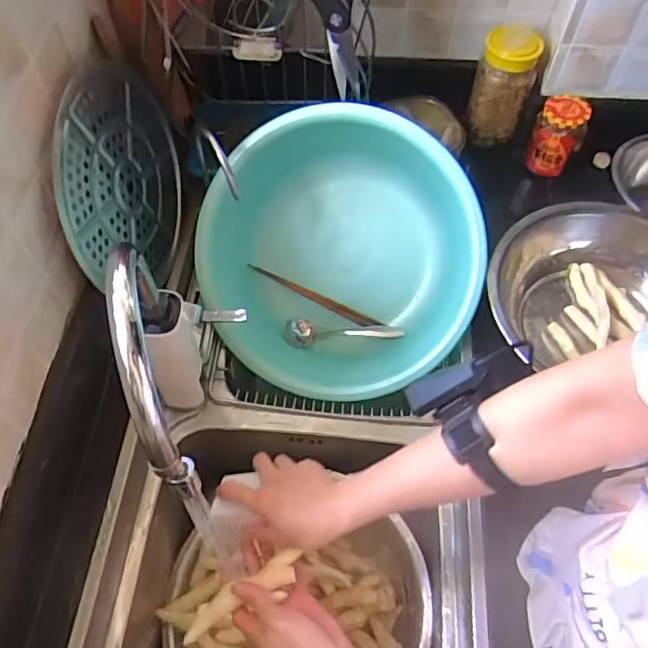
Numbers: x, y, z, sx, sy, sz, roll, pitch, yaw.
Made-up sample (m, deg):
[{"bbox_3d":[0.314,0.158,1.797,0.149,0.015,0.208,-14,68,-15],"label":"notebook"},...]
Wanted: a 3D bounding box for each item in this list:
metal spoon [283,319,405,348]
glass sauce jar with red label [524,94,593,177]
[{"bbox_3d":[0.028,0.012,0.873,0.176,0.028,0.037,-1,59,0],"label":"metal spoon"},{"bbox_3d":[0.357,-0.289,0.883,0.068,0.117,0.064,0,59,0],"label":"glass sauce jar with red label"}]

